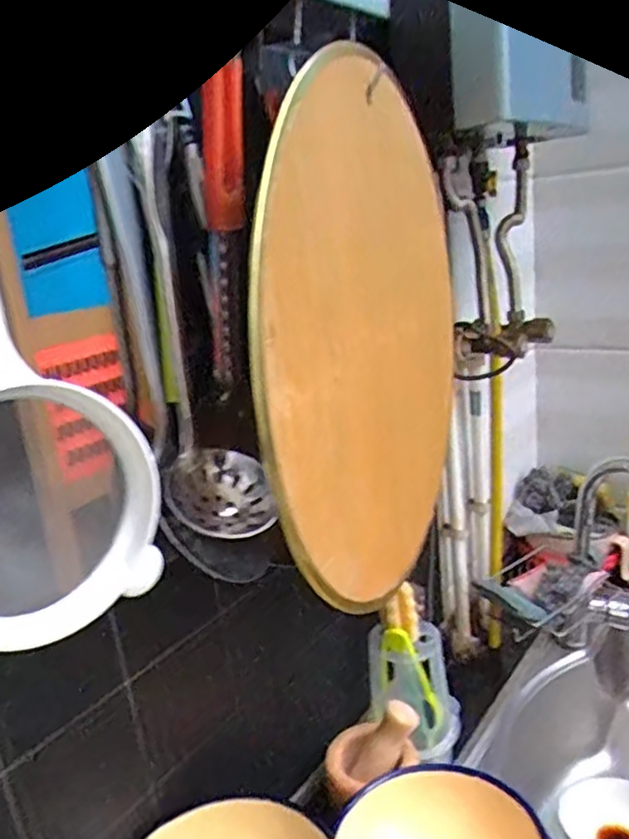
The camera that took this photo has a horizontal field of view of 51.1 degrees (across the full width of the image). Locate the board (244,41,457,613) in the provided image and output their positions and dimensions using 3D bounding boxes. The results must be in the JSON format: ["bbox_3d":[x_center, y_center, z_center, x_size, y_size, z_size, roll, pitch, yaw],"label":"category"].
[{"bbox_3d":[0.062,-0.073,0.568,0.016,0.402,0.435,2,19,26],"label":"board"}]

